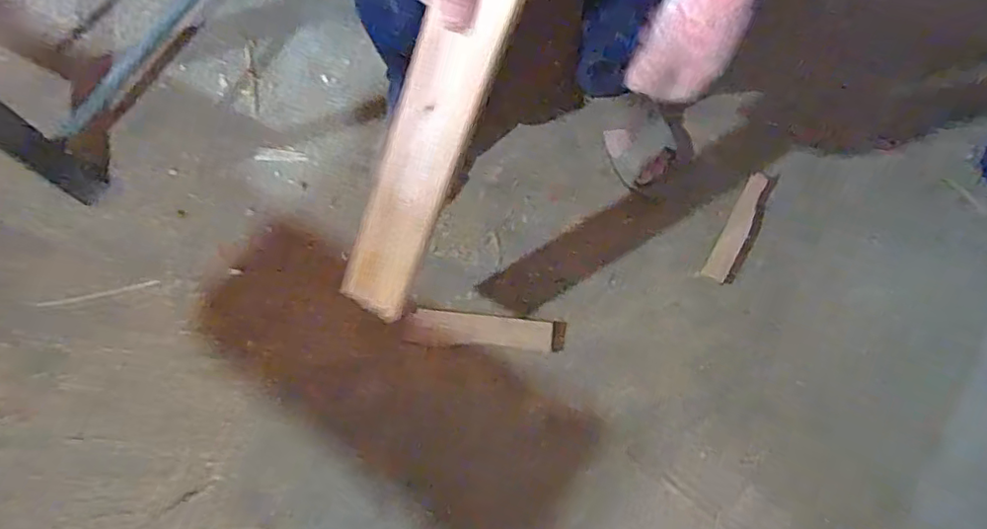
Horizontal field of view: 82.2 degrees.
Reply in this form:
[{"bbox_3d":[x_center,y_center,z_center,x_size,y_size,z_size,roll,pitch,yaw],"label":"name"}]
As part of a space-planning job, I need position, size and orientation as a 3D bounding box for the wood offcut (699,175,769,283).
[{"bbox_3d":[0.344,-0.053,0.797,0.032,0.013,0.175,30,73,10],"label":"wood offcut"}]

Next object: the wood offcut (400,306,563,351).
[{"bbox_3d":[-0.013,0.087,0.749,0.210,0.009,0.047,4,70,1],"label":"wood offcut"}]

